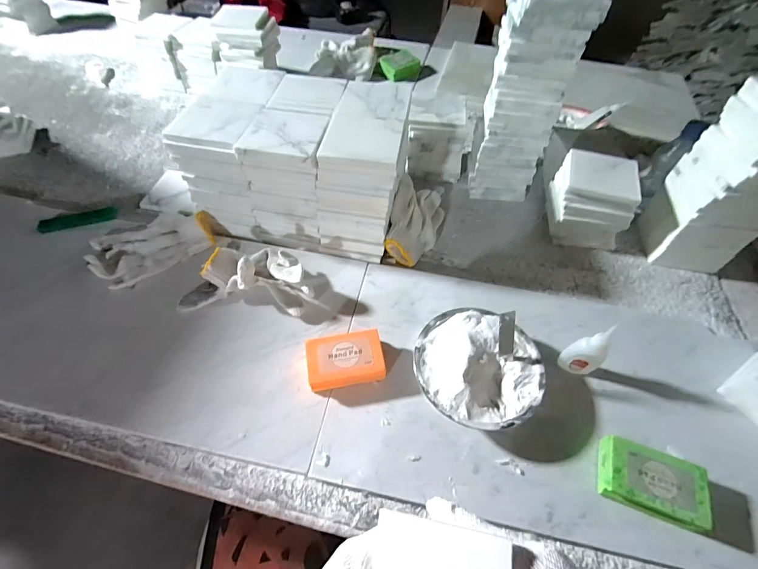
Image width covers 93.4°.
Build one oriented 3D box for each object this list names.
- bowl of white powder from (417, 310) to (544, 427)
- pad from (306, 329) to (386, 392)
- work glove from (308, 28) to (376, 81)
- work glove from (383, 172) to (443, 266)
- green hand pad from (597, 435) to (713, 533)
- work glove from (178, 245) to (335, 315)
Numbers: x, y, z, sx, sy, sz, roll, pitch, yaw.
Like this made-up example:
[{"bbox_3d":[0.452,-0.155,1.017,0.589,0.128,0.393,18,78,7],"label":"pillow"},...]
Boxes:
[{"bbox_3d":[0.122,0.103,0.438,0.158,0.052,0.149,2,55,-3],"label":"bowl of white powder"},{"bbox_3d":[-0.042,0.097,0.451,0.092,0.033,0.062,-5,56,-8],"label":"pad"},{"bbox_3d":[-0.088,-0.598,0.925,0.160,0.043,0.213,1,55,-4],"label":"work glove"},{"bbox_3d":[0.067,-0.122,0.598,0.082,0.049,0.192,13,55,5],"label":"work glove"},{"bbox_3d":[0.287,0.210,0.378,0.094,0.034,0.065,19,56,9],"label":"green hand pad"},{"bbox_3d":[-0.176,-0.013,0.505,0.200,0.068,0.094,5,55,0],"label":"work glove"}]

